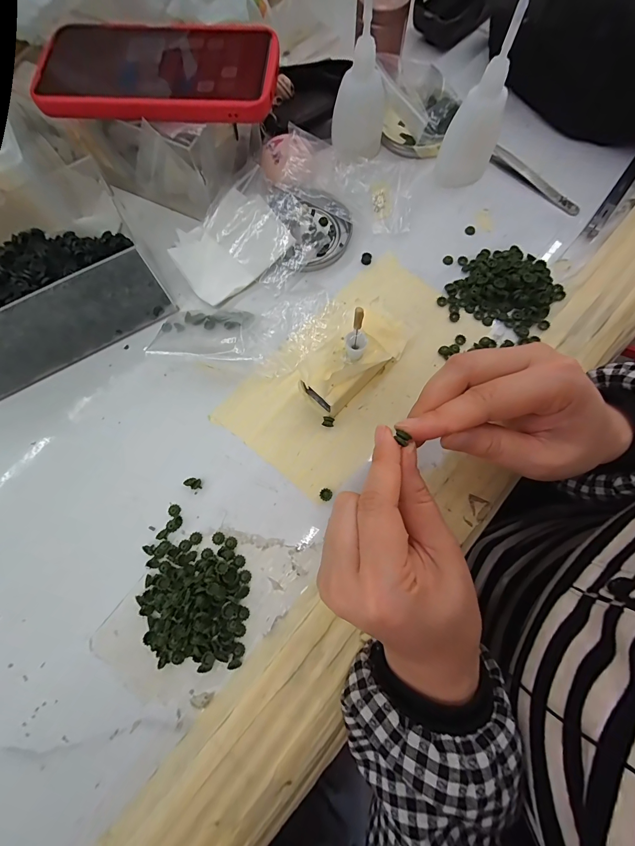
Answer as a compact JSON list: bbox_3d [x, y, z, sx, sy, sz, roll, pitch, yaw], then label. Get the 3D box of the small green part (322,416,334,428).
[{"bbox_3d":[0.008,-0.001,0.252,0.009,0.007,0.007,10,76,4],"label":"small green part"}]

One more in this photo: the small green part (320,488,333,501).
[{"bbox_3d":[0.006,0.050,0.239,0.008,0.004,0.009,-43,78,-9],"label":"small green part"}]

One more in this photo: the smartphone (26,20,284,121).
[{"bbox_3d":[-0.113,-0.251,0.243,0.165,0.009,0.090,2,75,3],"label":"smartphone"}]

